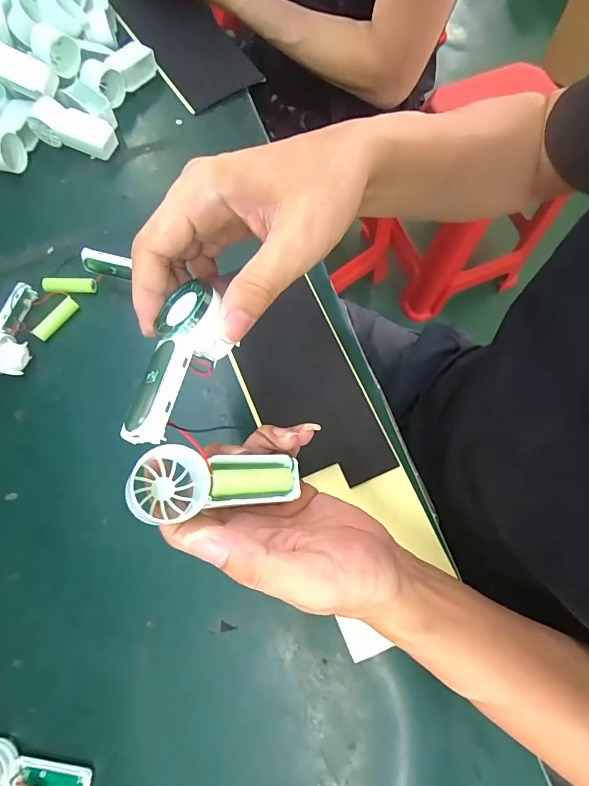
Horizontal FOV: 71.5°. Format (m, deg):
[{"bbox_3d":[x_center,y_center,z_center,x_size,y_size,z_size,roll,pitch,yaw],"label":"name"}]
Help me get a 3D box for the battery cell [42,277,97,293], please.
[{"bbox_3d":[-0.229,-0.109,0.419,0.050,0.014,0.014,4,73,0],"label":"battery cell"}]

